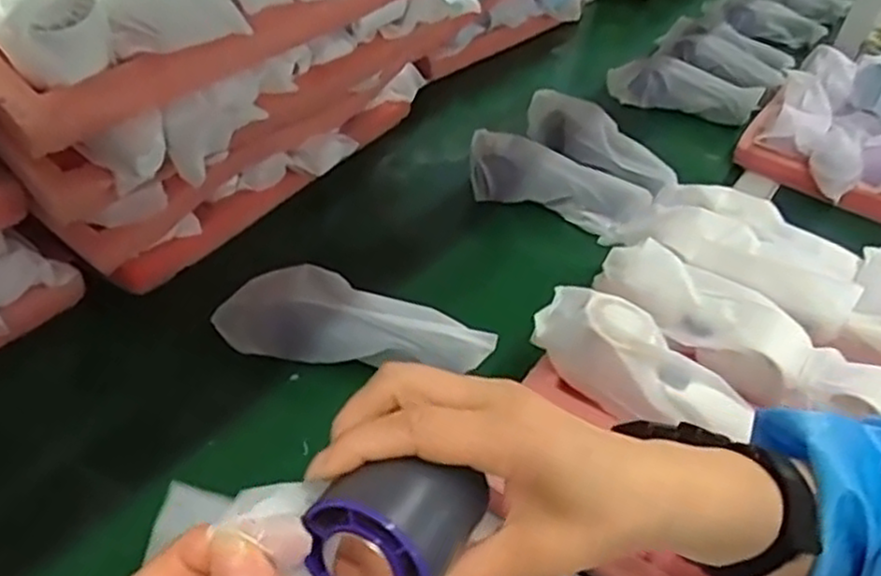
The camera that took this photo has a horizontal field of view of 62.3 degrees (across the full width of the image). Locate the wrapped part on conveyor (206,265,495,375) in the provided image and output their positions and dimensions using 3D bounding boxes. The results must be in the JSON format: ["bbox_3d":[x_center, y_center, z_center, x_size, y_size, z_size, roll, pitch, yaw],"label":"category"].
[{"bbox_3d":[-0.062,0.026,0.549,0.197,0.050,0.051,11,40,3],"label":"wrapped part on conveyor"}]

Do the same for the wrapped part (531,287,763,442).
[{"bbox_3d":[0.141,0.054,0.511,0.152,0.052,0.055,28,44,22],"label":"wrapped part"}]

